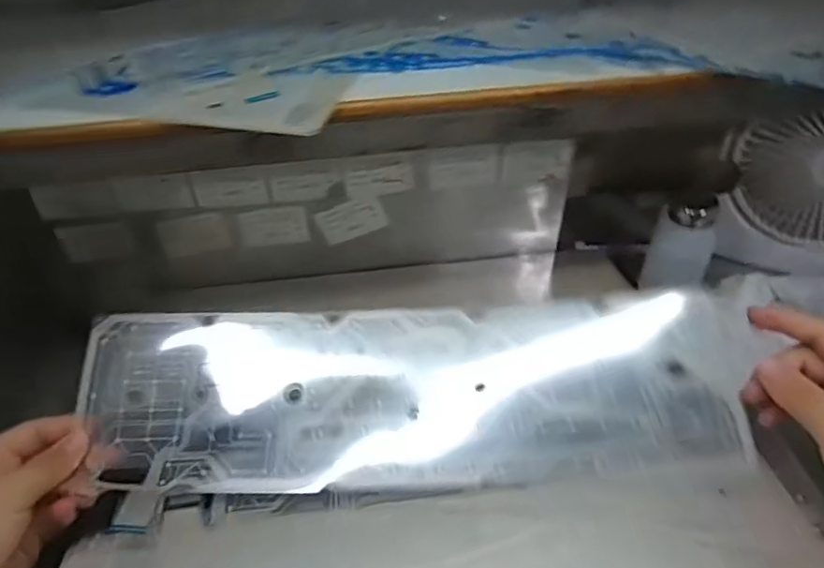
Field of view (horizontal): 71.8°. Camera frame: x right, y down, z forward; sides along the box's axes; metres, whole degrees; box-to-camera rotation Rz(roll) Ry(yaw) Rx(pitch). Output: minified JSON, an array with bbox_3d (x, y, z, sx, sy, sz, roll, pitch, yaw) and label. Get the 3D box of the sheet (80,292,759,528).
[{"bbox_3d":[-0.005,0.071,0.376,0.418,0.012,0.123,-3,61,2],"label":"sheet"}]

